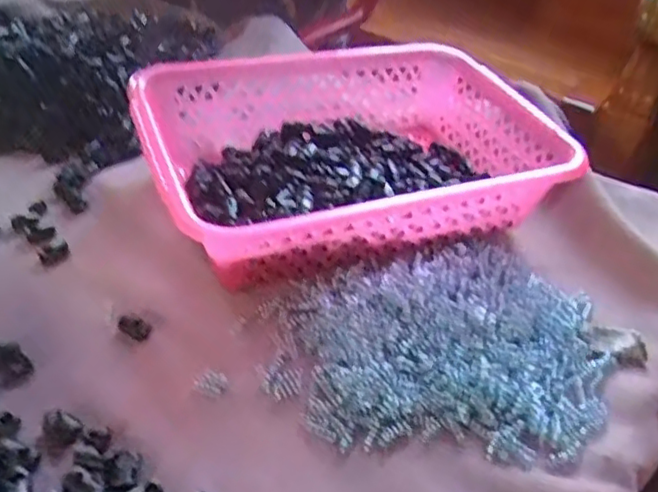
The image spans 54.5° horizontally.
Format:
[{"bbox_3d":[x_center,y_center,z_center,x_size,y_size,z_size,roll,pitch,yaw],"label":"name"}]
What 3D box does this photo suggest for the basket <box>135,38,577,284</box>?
[{"bbox_3d":[0.017,-0.073,0.513,0.304,0.082,0.225,-9,41,-20],"label":"basket"}]

